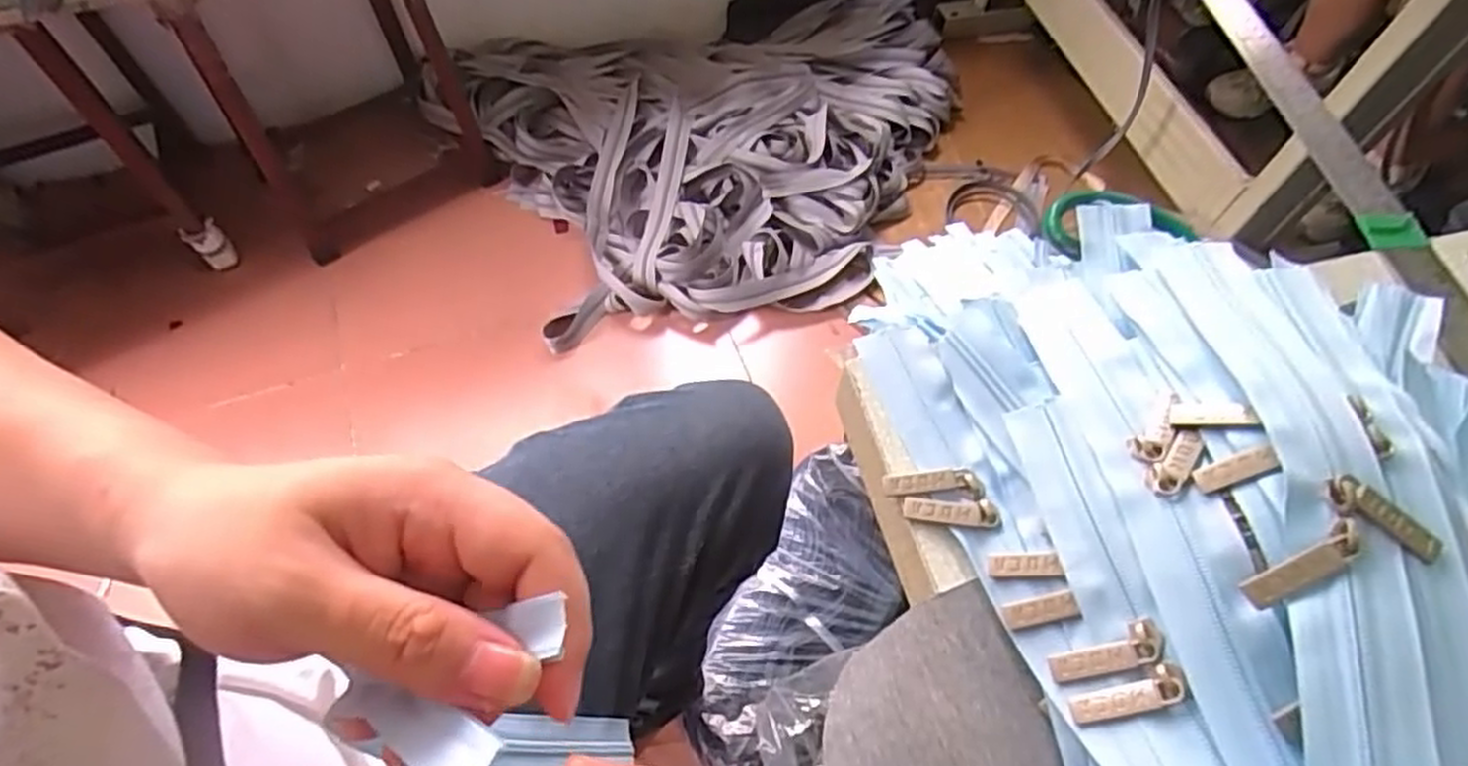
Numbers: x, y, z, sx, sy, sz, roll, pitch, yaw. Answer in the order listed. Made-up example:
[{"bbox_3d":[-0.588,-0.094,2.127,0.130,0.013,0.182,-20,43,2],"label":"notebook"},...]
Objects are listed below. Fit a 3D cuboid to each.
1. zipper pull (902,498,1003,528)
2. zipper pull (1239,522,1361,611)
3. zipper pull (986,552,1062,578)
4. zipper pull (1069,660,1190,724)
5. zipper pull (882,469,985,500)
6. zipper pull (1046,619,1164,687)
[{"bbox_3d":[0.090,0.054,0.319,0.039,0.006,0.011,7,60,3],"label":"zipper pull"},{"bbox_3d":[0.186,0.060,0.251,0.040,0.004,0.011,-36,63,7],"label":"zipper pull"},{"bbox_3d":[0.113,0.071,0.300,0.026,0.004,0.008,-9,57,27],"label":"zipper pull"},{"bbox_3d":[0.135,0.108,0.264,0.039,0.004,0.012,-34,57,28],"label":"zipper pull"},{"bbox_3d":[0.084,0.043,0.326,0.040,0.006,0.012,3,60,0],"label":"zipper pull"},{"bbox_3d":[0.132,0.097,0.273,0.040,0.004,0.013,-35,56,30],"label":"zipper pull"}]

